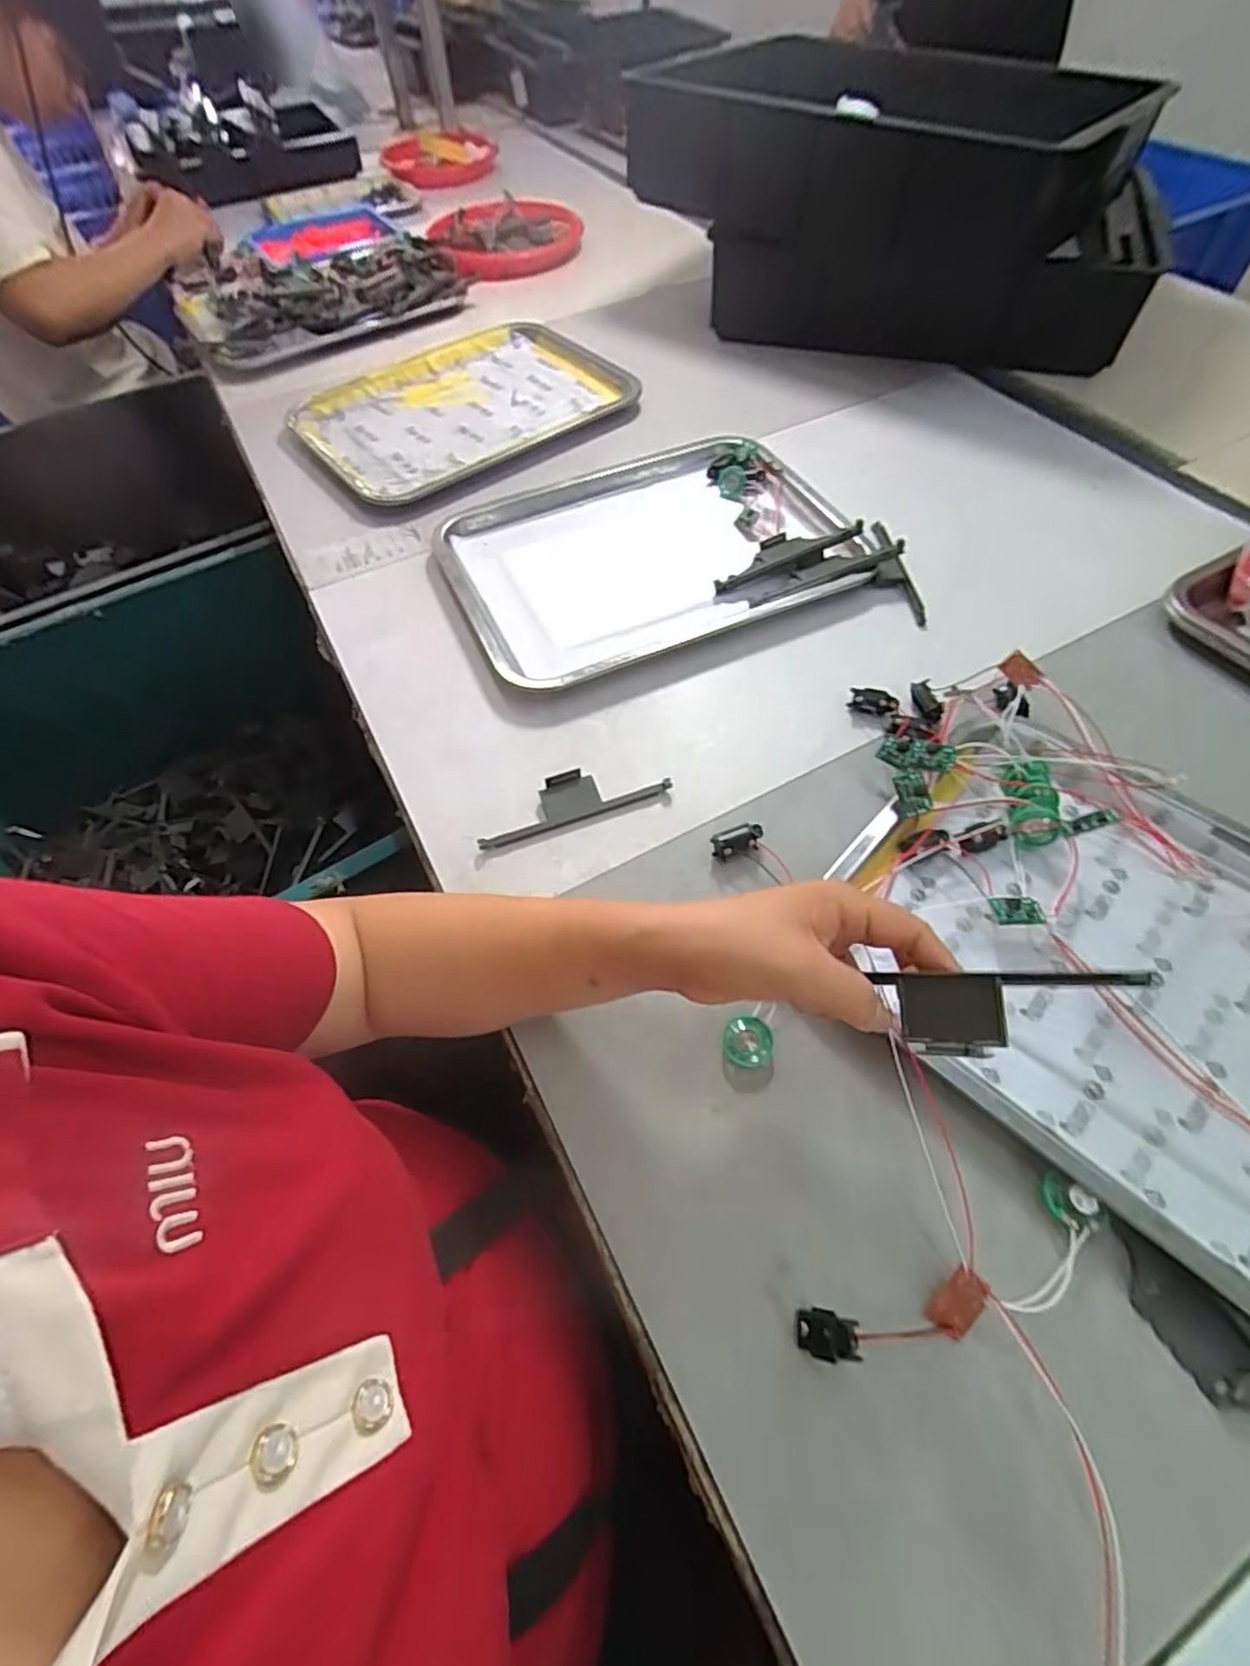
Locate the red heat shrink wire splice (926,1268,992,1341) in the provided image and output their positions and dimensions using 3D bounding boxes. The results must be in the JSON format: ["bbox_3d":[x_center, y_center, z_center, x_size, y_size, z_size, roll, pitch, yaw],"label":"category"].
[{"bbox_3d":[0.152,0.214,0.301,0.017,0.004,0.029,41,89,22],"label":"red heat shrink wire splice"}]

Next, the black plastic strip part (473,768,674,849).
[{"bbox_3d":[-0.037,-0.025,0.464,0.136,0.012,0.033,-19,58,-10],"label":"black plastic strip part"}]

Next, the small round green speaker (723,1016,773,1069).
[{"bbox_3d":[0.069,0.117,0.370,0.028,0.010,0.027,-1,57,2],"label":"small round green speaker"}]

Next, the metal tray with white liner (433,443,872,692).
[{"bbox_3d":[0.022,-0.260,0.607,0.353,0.022,0.265,-20,58,-11],"label":"metal tray with white liner"}]

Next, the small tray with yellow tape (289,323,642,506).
[{"bbox_3d":[-0.188,-0.497,0.765,0.341,0.027,0.265,-37,63,-20],"label":"small tray with yellow tape"}]

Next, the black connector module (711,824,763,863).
[{"bbox_3d":[0.075,0.007,0.442,0.035,0.018,0.016,-18,58,-9],"label":"black connector module"}]

